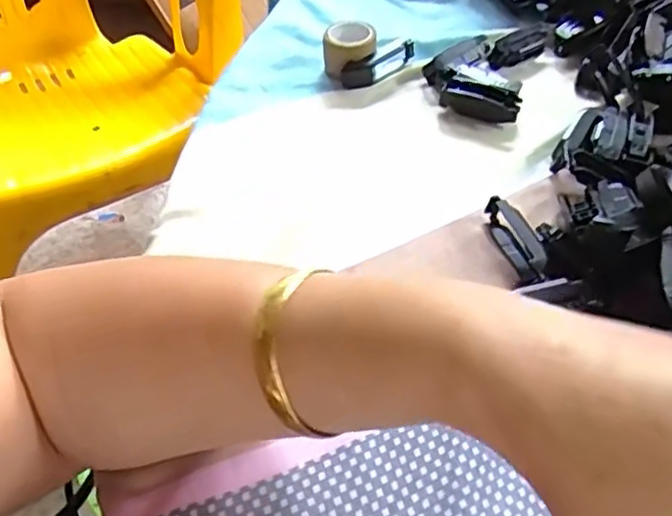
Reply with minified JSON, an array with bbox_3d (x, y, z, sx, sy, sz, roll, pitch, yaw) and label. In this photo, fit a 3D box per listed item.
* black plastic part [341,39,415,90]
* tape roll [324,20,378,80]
[{"bbox_3d":[0.029,-0.126,0.443,0.054,0.018,0.013,-27,55,-23],"label":"black plastic part"},{"bbox_3d":[0.008,-0.136,0.447,0.031,0.030,0.034,1,49,-1],"label":"tape roll"}]

